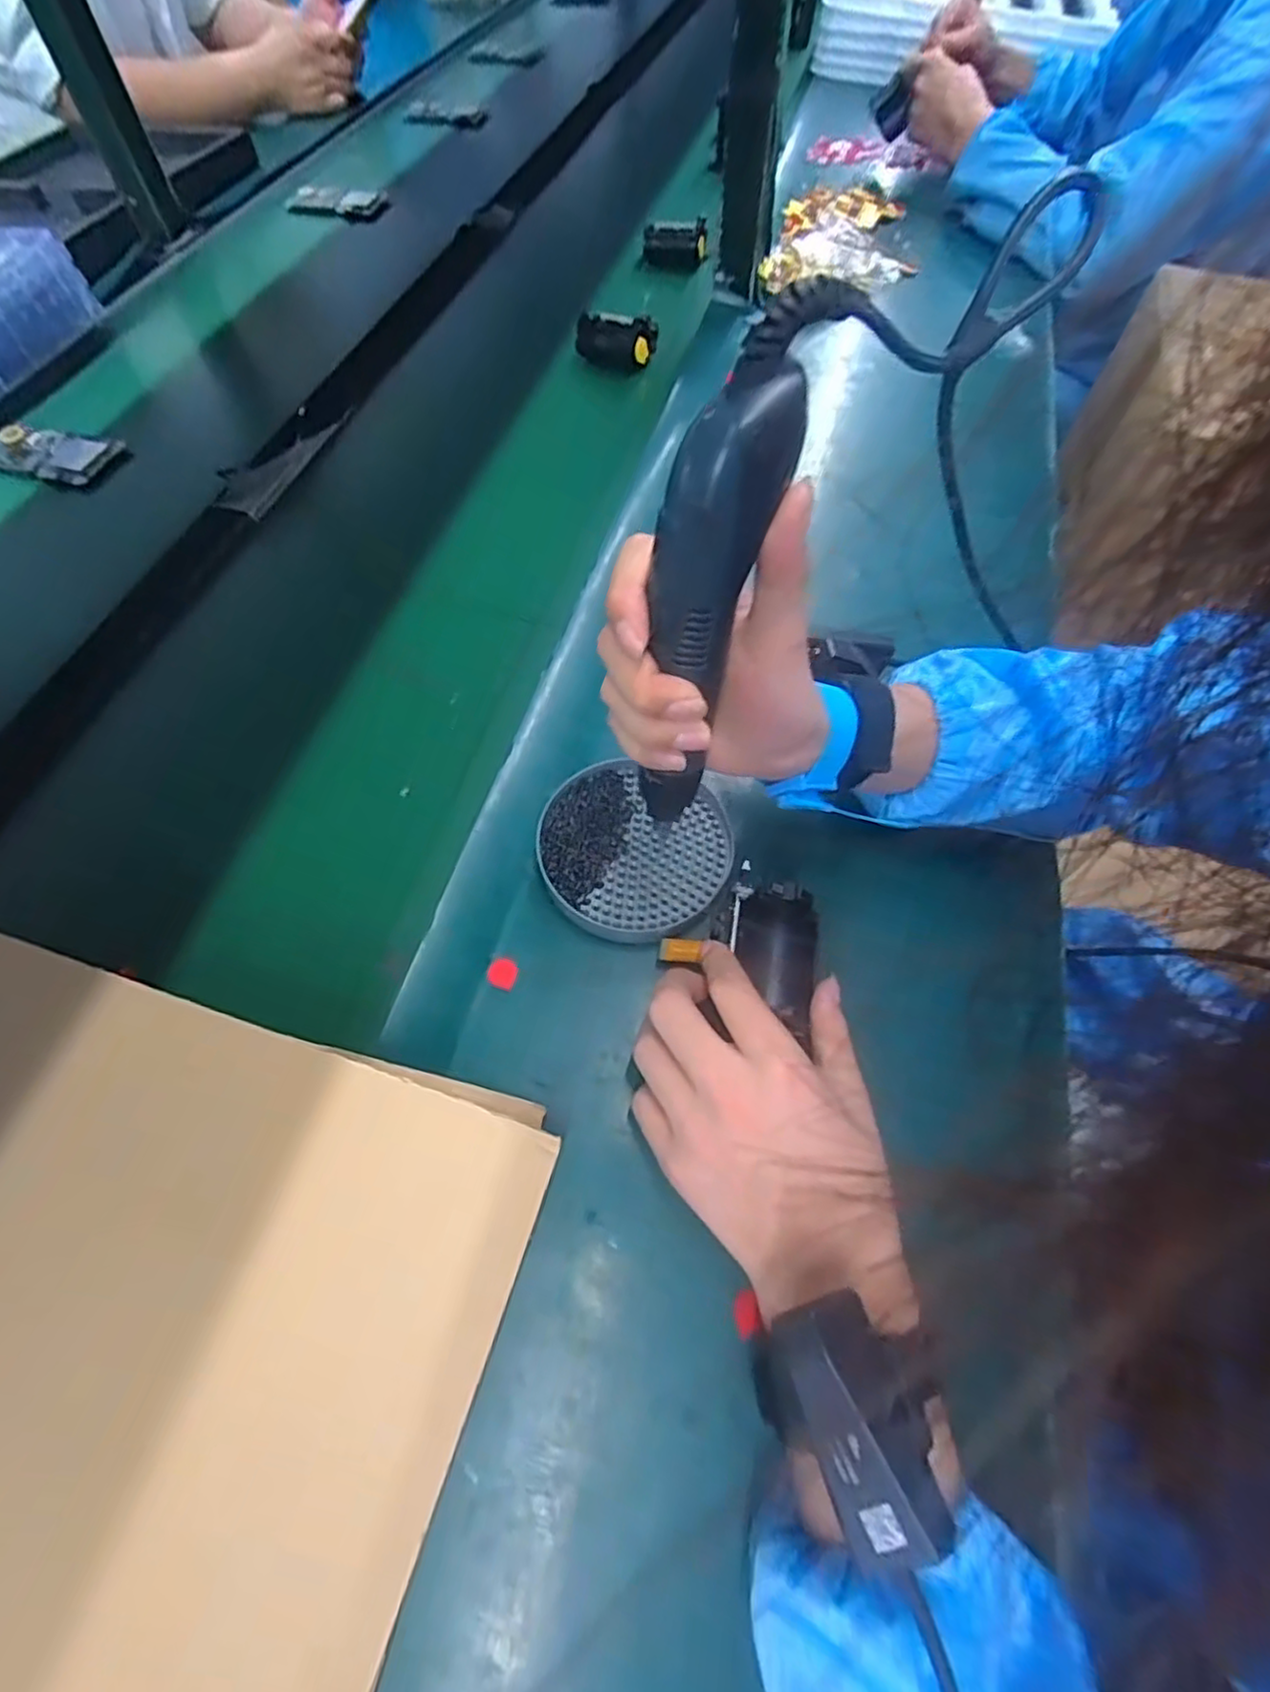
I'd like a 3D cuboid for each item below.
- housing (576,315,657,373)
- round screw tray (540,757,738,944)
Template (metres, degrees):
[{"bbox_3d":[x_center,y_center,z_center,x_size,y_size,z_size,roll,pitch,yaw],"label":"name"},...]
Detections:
[{"bbox_3d":[-0.026,-0.512,0.699,0.078,0.047,0.047,34,65,17],"label":"housing"},{"bbox_3d":[-0.002,0.004,0.413,0.112,0.018,0.106,2,61,-3],"label":"round screw tray"}]

